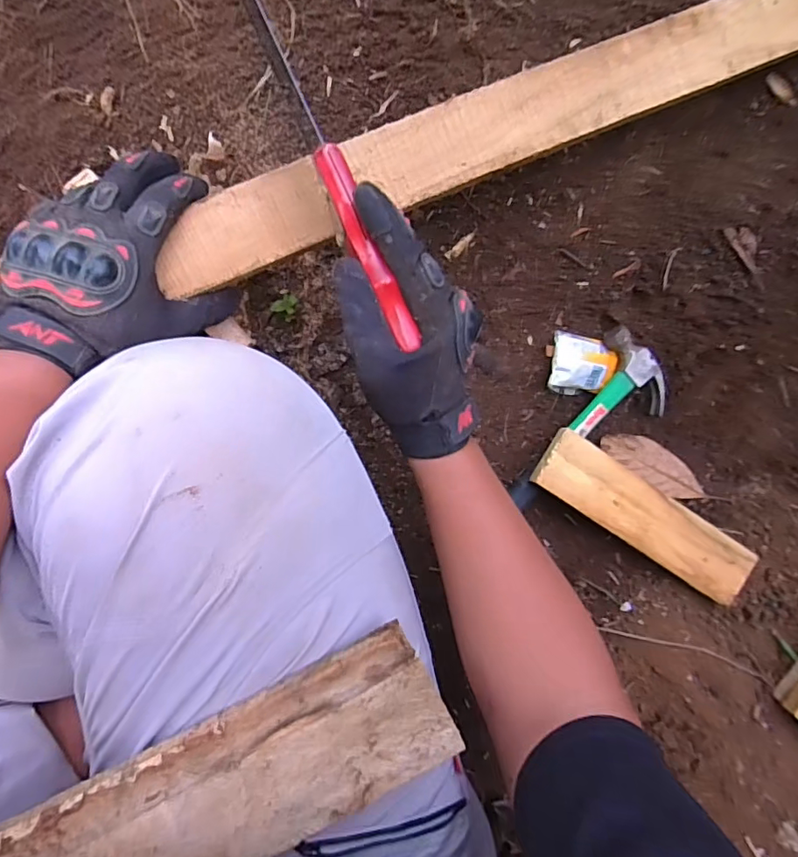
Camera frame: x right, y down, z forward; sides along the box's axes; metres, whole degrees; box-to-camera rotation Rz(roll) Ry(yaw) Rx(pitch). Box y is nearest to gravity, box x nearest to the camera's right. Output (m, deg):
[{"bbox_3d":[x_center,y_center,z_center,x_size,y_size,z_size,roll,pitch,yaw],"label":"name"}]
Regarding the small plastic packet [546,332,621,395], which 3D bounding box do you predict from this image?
[{"bbox_3d":[0.188,-0.064,0.542,0.069,0.025,0.061,7,100,-12],"label":"small plastic packet"}]

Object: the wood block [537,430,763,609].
[{"bbox_3d":[0.245,0.090,0.532,0.242,0.033,0.060,33,94,-15],"label":"wood block"}]

